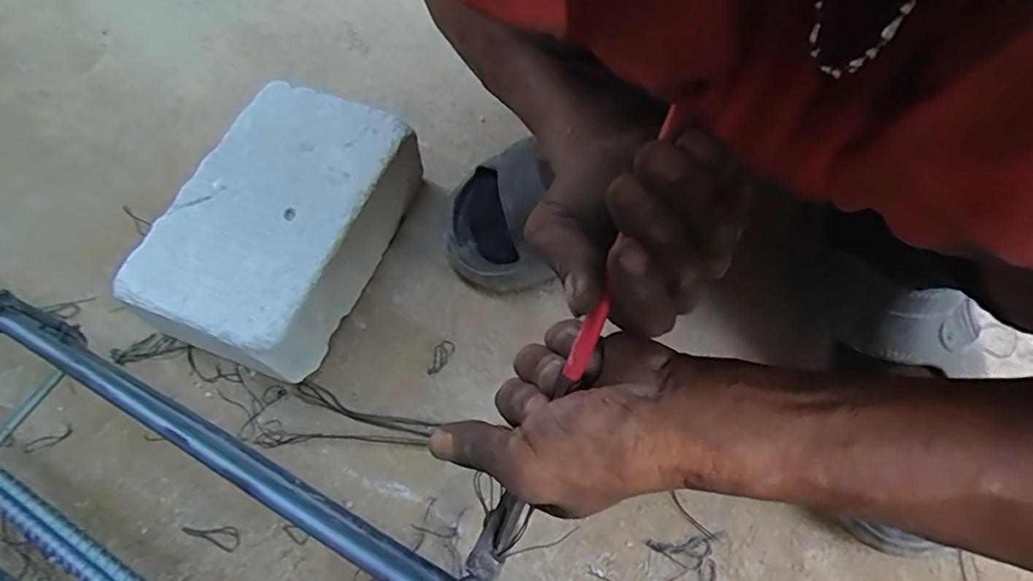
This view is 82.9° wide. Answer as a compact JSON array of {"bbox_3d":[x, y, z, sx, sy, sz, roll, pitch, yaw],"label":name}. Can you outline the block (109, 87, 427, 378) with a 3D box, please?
[{"bbox_3d":[-0.167,-0.041,0.430,0.126,0.077,0.202,17,64,9],"label":"block"}]

